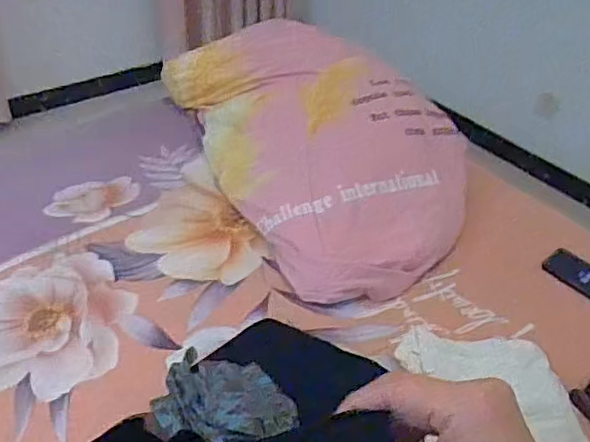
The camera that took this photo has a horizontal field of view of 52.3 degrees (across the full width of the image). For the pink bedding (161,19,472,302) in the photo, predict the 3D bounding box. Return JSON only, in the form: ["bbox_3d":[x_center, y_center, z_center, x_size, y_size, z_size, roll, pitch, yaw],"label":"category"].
[{"bbox_3d":[0.055,-0.231,1.530,0.537,0.276,0.925,-19,45,-26],"label":"pink bedding"}]

